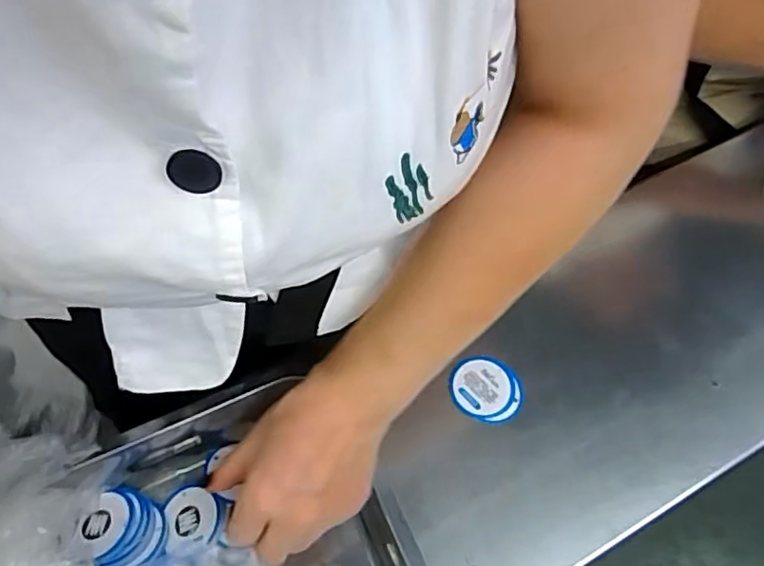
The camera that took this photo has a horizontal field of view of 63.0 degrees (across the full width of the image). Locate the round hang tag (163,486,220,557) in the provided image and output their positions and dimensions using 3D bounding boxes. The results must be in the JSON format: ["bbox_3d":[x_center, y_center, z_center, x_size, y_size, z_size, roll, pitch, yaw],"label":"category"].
[{"bbox_3d":[-0.128,0.158,0.417,0.038,0.004,0.045,-21,51,1],"label":"round hang tag"}]

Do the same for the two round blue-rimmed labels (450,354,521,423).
[{"bbox_3d":[0.080,0.081,0.479,0.054,0.004,0.051,1,63,-3],"label":"two round blue-rimmed labels"}]

